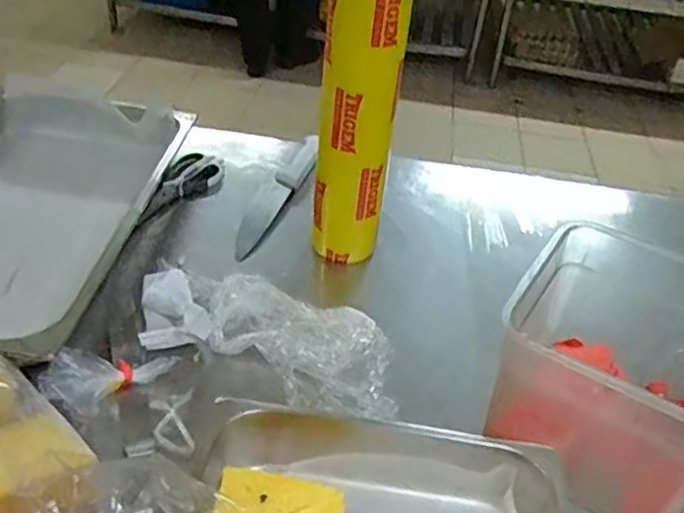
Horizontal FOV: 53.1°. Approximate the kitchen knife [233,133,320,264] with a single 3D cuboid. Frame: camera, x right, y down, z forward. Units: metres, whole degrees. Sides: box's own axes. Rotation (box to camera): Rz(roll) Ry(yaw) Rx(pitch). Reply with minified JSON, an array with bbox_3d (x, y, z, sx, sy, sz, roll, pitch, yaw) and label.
[{"bbox_3d":[-0.092,-0.094,0.996,0.049,0.026,0.290,17,40,13],"label":"kitchen knife"}]

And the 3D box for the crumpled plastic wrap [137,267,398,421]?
[{"bbox_3d":[-0.083,0.094,0.759,0.318,0.051,0.141,18,40,14],"label":"crumpled plastic wrap"}]

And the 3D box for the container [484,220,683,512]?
[{"bbox_3d":[0.282,0.098,0.682,0.212,0.150,0.243,24,42,21],"label":"container"}]

